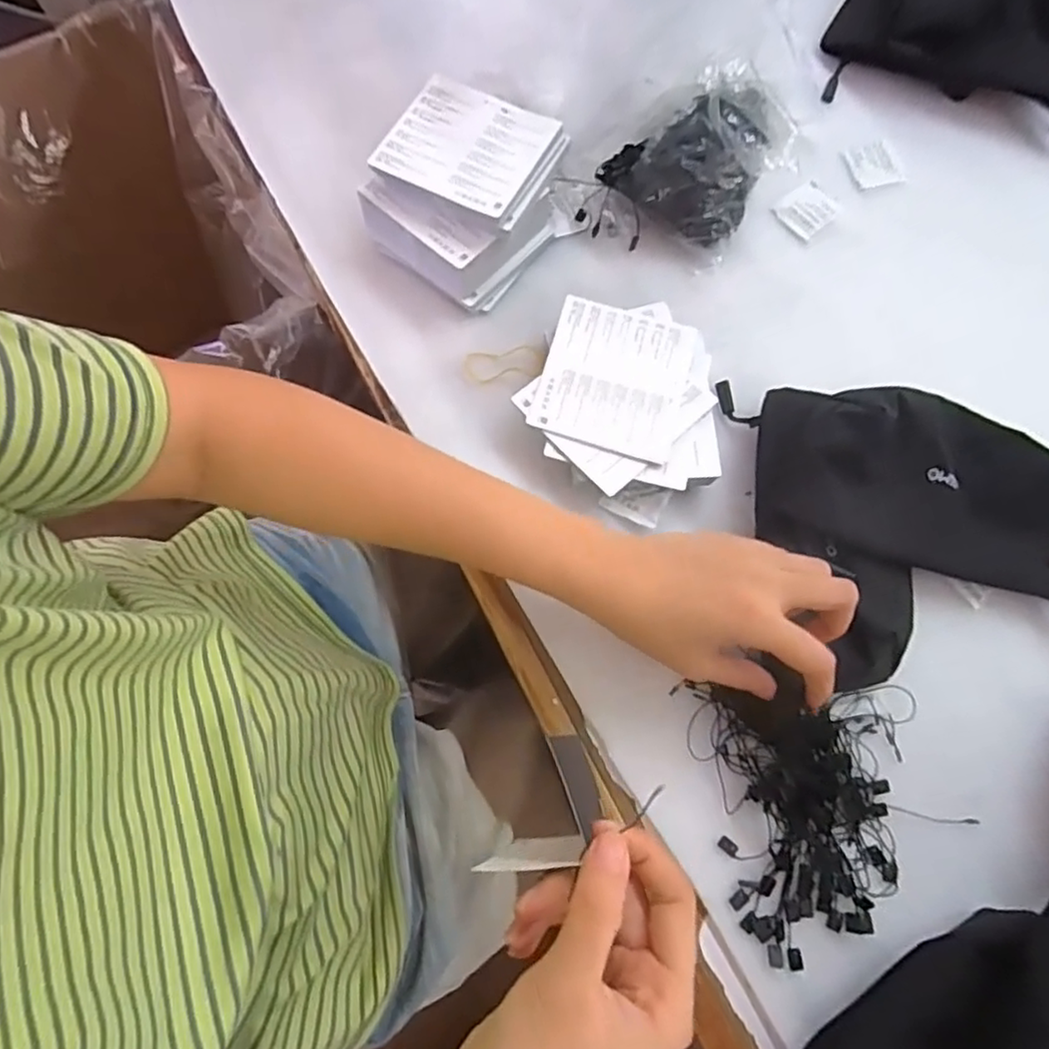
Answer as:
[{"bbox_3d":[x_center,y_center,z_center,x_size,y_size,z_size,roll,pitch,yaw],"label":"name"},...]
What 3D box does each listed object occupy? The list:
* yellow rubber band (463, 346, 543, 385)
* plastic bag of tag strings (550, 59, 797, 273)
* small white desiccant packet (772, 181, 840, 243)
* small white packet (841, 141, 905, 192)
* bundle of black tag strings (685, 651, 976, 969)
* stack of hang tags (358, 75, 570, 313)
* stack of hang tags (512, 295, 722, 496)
[{"bbox_3d":[-0.014,-0.111,0.454,0.057,0.007,0.029,-2,69,12],"label":"yellow rubber band"},{"bbox_3d":[0.113,-0.273,0.472,0.147,0.081,0.140,21,74,6],"label":"plastic bag of tag strings"},{"bbox_3d":[0.214,-0.238,0.501,0.045,0.005,0.036,-43,77,-12],"label":"small white desiccant packet"},{"bbox_3d":[0.273,-0.280,0.518,0.043,0.007,0.039,-17,86,-9],"label":"small white packet"},{"bbox_3d":[0.155,0.150,0.363,0.116,0.031,0.138,-23,74,-7],"label":"bundle of black tag strings"},{"bbox_3d":[-0.041,-0.229,0.462,0.115,0.069,0.117,34,76,10],"label":"stack of hang tags"},{"bbox_3d":[0.060,-0.083,0.433,0.118,0.032,0.130,-4,73,-1],"label":"stack of hang tags"}]

